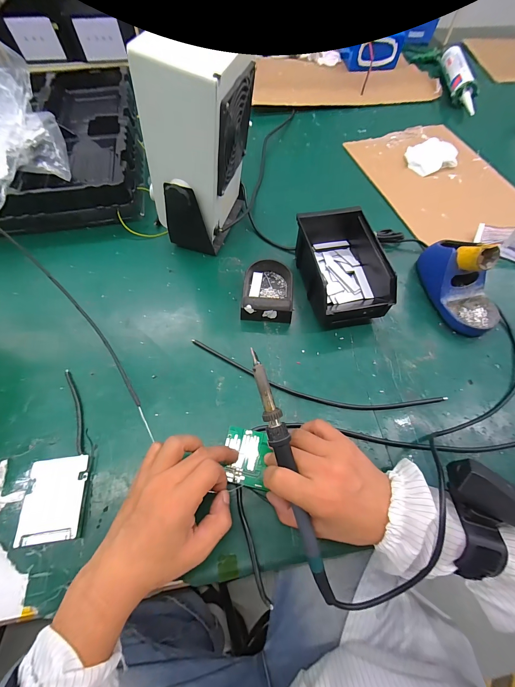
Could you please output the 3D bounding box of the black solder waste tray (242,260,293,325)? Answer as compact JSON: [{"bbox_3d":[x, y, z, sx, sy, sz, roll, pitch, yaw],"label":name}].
[{"bbox_3d":[0.016,-0.085,0.430,0.076,0.036,0.106,4,63,2],"label":"black solder waste tray"}]

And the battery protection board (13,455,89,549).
[{"bbox_3d":[-0.222,0.170,0.305,0.061,0.017,0.081,-7,65,-4],"label":"battery protection board"}]

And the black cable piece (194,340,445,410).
[{"bbox_3d":[0.071,0.054,0.372,0.344,0.005,0.048,13,64,6],"label":"black cable piece"}]

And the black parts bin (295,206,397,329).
[{"bbox_3d":[0.131,-0.125,0.428,0.119,0.072,0.191,-11,64,-6],"label":"black parts bin"}]

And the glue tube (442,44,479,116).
[{"bbox_3d":[0.512,-0.663,0.705,0.052,0.060,0.284,6,63,2],"label":"glue tube"}]

